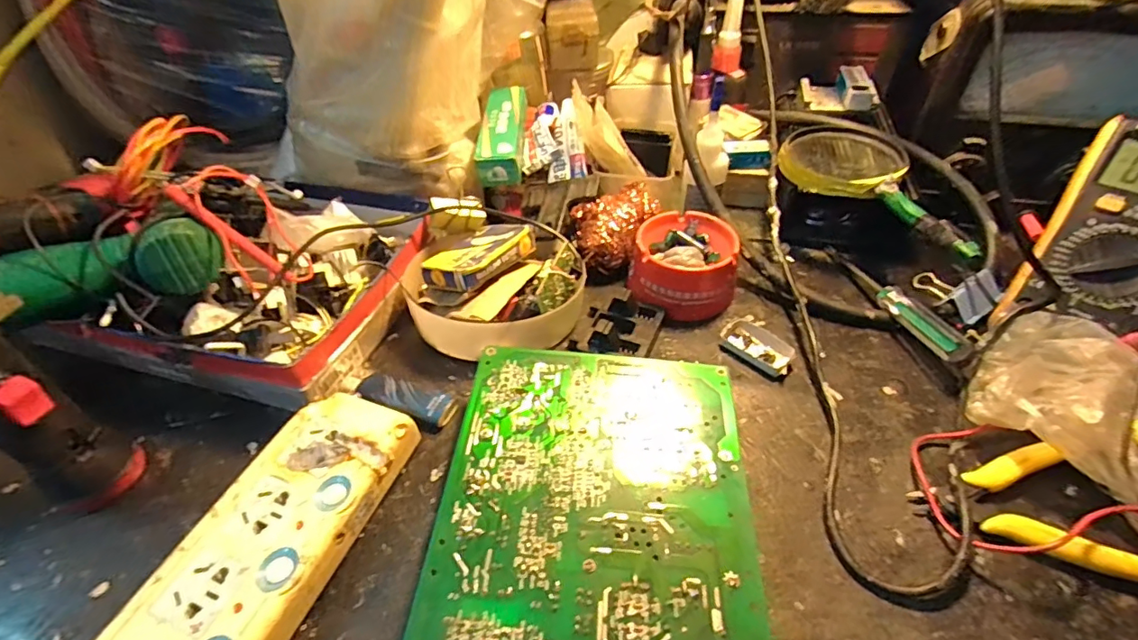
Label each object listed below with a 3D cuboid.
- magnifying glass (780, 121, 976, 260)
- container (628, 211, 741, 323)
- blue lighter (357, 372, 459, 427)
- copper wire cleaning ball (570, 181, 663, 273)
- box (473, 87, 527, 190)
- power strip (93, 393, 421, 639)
[{"bbox_3d":[0.251,-0.109,0.407,0.089,0.022,0.177,-23,50,-21],"label":"magnifying glass"},{"bbox_3d":[0.093,-0.045,0.416,0.079,0.044,0.085,10,47,10],"label":"container"},{"bbox_3d":[-0.109,0.054,0.347,0.071,0.013,0.023,16,48,16],"label":"blue lighter"},{"bbox_3d":[0.040,-0.079,0.437,0.066,0.051,0.054,-26,51,-23],"label":"copper wire cleaning ball"},{"bbox_3d":[-0.060,-0.172,0.475,0.036,0.026,0.138,-1,46,0],"label":"box"},{"bbox_3d":[-0.156,0.118,0.270,0.073,0.036,0.169,16,48,16],"label":"power strip"}]

